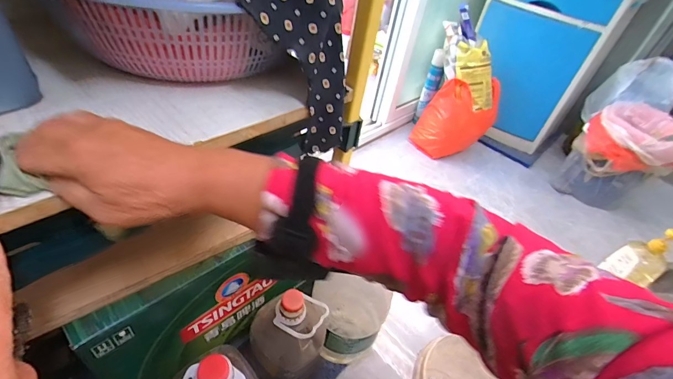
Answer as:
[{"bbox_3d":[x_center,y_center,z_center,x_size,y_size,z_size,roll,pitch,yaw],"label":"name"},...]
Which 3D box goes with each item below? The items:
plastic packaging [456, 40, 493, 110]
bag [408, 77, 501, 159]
[{"bbox_3d":[0.545,-0.436,1.272,0.141,0.258,0.084,-21,5,-29],"label":"plastic packaging"},{"bbox_3d":[0.500,-0.302,1.385,0.322,0.287,0.187,-19,47,-28],"label":"bag"}]

